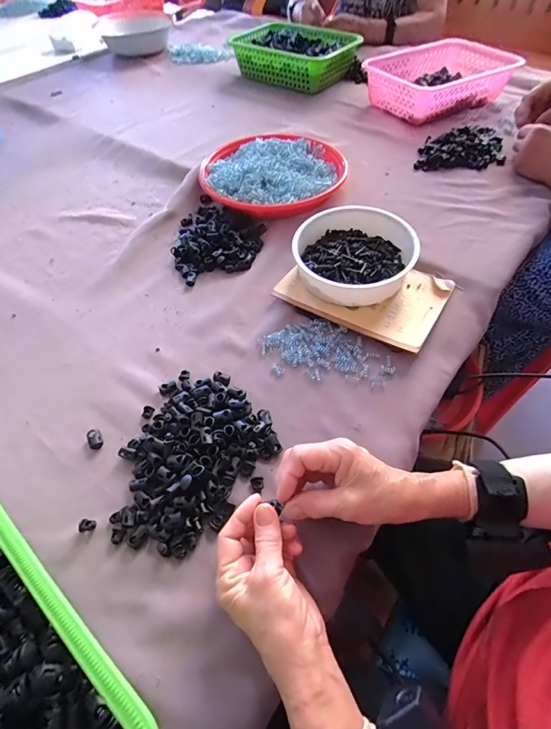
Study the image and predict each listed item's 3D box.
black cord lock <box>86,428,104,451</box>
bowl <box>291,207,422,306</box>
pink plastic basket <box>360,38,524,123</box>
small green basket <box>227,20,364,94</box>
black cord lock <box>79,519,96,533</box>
[{"bbox_3d":[-0.194,0.080,0.397,0.015,0.008,0.023,-26,59,-14],"label":"black cord lock"},{"bbox_3d":[0.103,-0.152,0.519,0.164,0.054,0.159,-1,56,2],"label":"bowl"},{"bbox_3d":[0.361,-0.636,0.826,0.337,0.080,0.218,-29,60,-16],"label":"pink plastic basket"},{"bbox_3d":[0.059,-0.795,0.956,0.292,0.079,0.225,34,64,22],"label":"small green basket"},{"bbox_3d":[-0.176,0.149,0.345,0.015,0.006,0.011,-13,57,-6],"label":"black cord lock"}]

